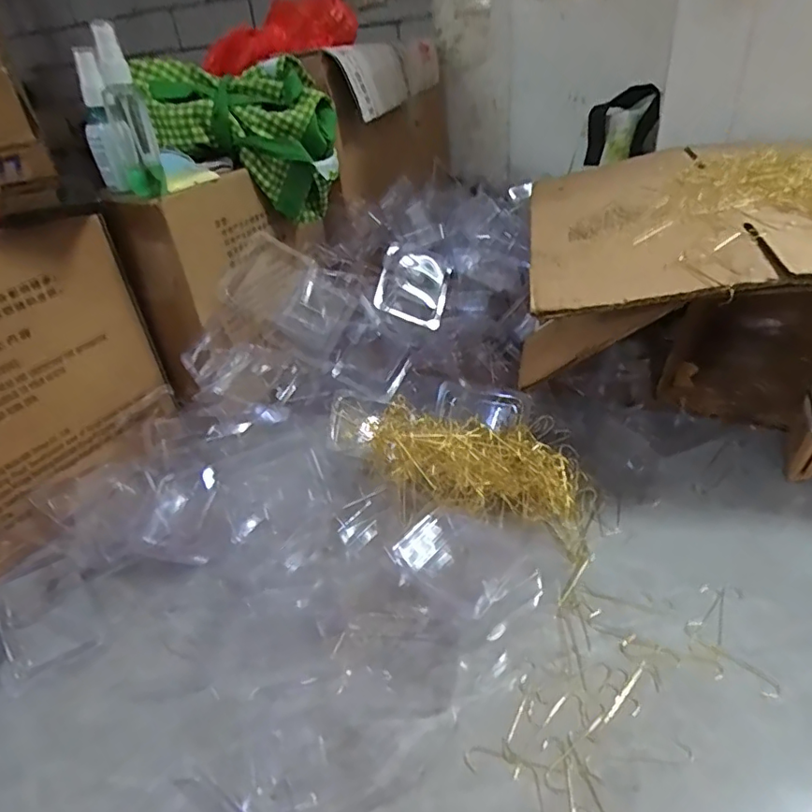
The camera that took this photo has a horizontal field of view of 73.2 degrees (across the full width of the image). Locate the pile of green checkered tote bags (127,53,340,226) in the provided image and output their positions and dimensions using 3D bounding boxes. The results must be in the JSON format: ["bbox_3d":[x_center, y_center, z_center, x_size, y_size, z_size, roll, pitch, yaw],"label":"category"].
[{"bbox_3d":[-0.179,-0.294,0.617,0.199,0.158,0.082,-10,33,-6],"label":"pile of green checkered tote bags"}]

